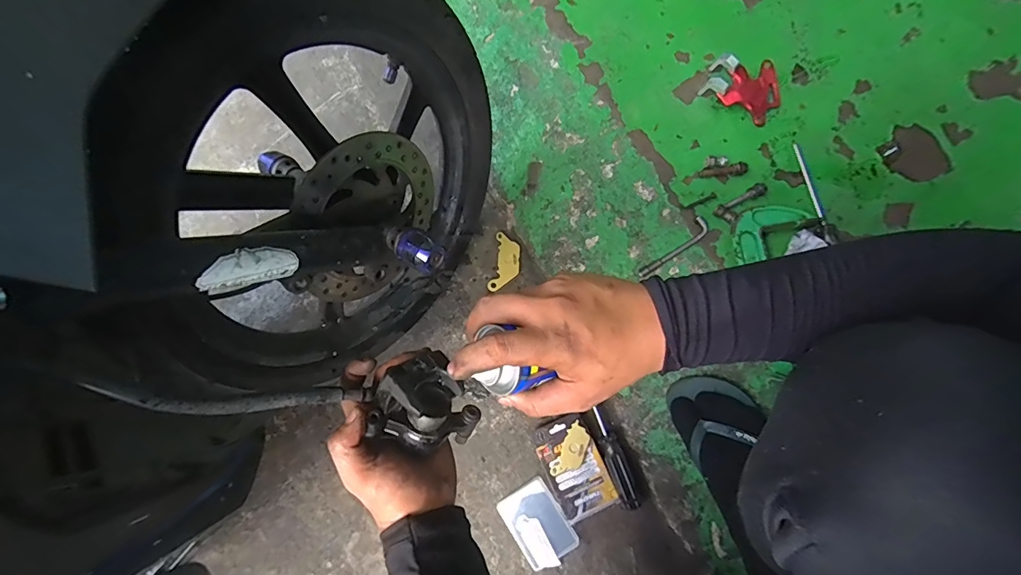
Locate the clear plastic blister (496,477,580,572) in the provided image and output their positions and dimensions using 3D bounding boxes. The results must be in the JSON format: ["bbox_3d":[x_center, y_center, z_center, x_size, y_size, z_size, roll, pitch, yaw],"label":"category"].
[{"bbox_3d":[0.040,0.339,0.636,0.079,0.021,0.109,-33,78,-7],"label":"clear plastic blister"}]

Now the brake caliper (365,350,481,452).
[{"bbox_3d":[-0.066,0.097,0.368,0.075,0.064,0.072,0,77,1],"label":"brake caliper"}]

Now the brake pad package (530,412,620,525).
[{"bbox_3d":[0.092,0.256,0.647,0.081,0.024,0.135,-27,78,-5],"label":"brake pad package"}]

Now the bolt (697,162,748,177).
[{"bbox_3d":[0.314,-0.172,0.659,0.067,0.011,0.017,-4,76,12],"label":"bolt"}]

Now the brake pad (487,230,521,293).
[{"bbox_3d":[-0.007,-0.040,0.714,0.044,0.013,0.093,9,77,3],"label":"brake pad"}]

